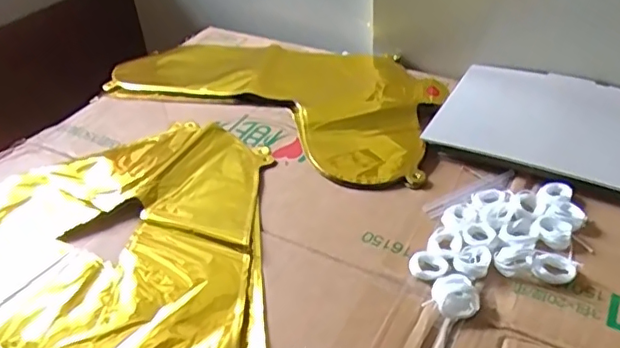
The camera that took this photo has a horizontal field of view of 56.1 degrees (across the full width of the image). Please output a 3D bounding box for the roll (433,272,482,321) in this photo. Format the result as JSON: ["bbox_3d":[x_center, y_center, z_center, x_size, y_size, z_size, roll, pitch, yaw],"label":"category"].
[{"bbox_3d":[0.105,0.086,0.417,0.032,0.013,0.038,6,38,10],"label":"roll"}]

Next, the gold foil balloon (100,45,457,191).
[{"bbox_3d":[-0.031,-0.109,0.682,0.410,0.015,0.237,19,42,26],"label":"gold foil balloon"}]

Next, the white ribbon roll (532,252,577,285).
[{"bbox_3d":[0.182,0.070,0.433,0.029,0.011,0.023,19,42,26],"label":"white ribbon roll"}]

